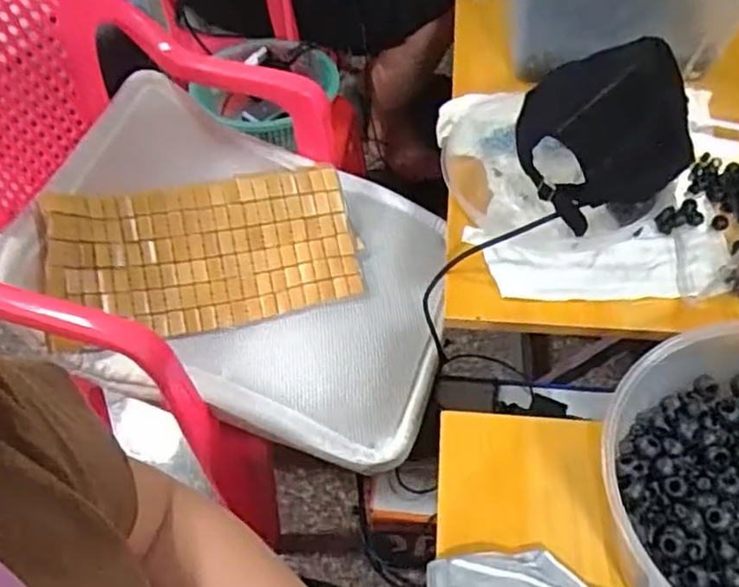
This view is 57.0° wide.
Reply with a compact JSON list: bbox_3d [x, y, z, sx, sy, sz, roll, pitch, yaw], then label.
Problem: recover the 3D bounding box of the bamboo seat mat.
[{"bbox_3d":[-0.195,-0.052,0.828,0.361,0.049,0.188,-11,80,-17],"label":"bamboo seat mat"}]

